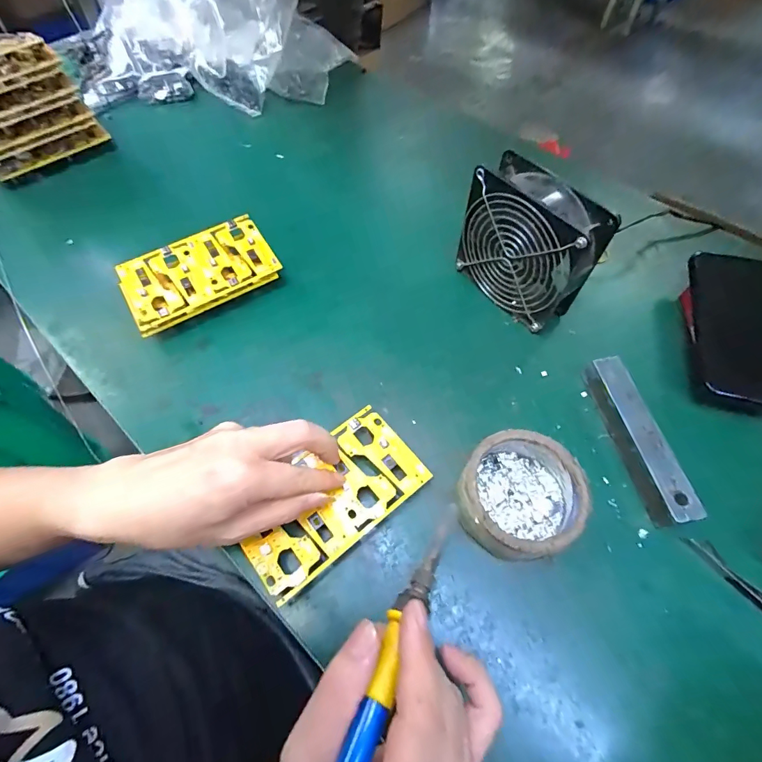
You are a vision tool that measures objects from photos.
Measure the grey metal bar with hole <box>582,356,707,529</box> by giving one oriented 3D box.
[{"bbox_3d":[0.209,0.045,0.331,0.027,0.027,0.136,-10,60,-5],"label":"grey metal bar with hole"}]

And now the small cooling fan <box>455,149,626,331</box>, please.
[{"bbox_3d":[0.133,-0.123,0.377,0.049,0.115,0.120,-35,66,-18],"label":"small cooling fan"}]

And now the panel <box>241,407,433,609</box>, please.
[{"bbox_3d":[-0.038,0.086,0.306,0.139,0.006,0.078,-36,67,-18],"label":"panel"}]

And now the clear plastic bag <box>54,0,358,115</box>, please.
[{"bbox_3d":[-0.281,-0.520,0.606,0.420,0.105,0.238,12,61,7],"label":"clear plastic bag"}]

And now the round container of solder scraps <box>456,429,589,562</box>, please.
[{"bbox_3d":[0.102,0.085,0.301,0.087,0.045,0.081,0,60,0],"label":"round container of solder scraps"}]

